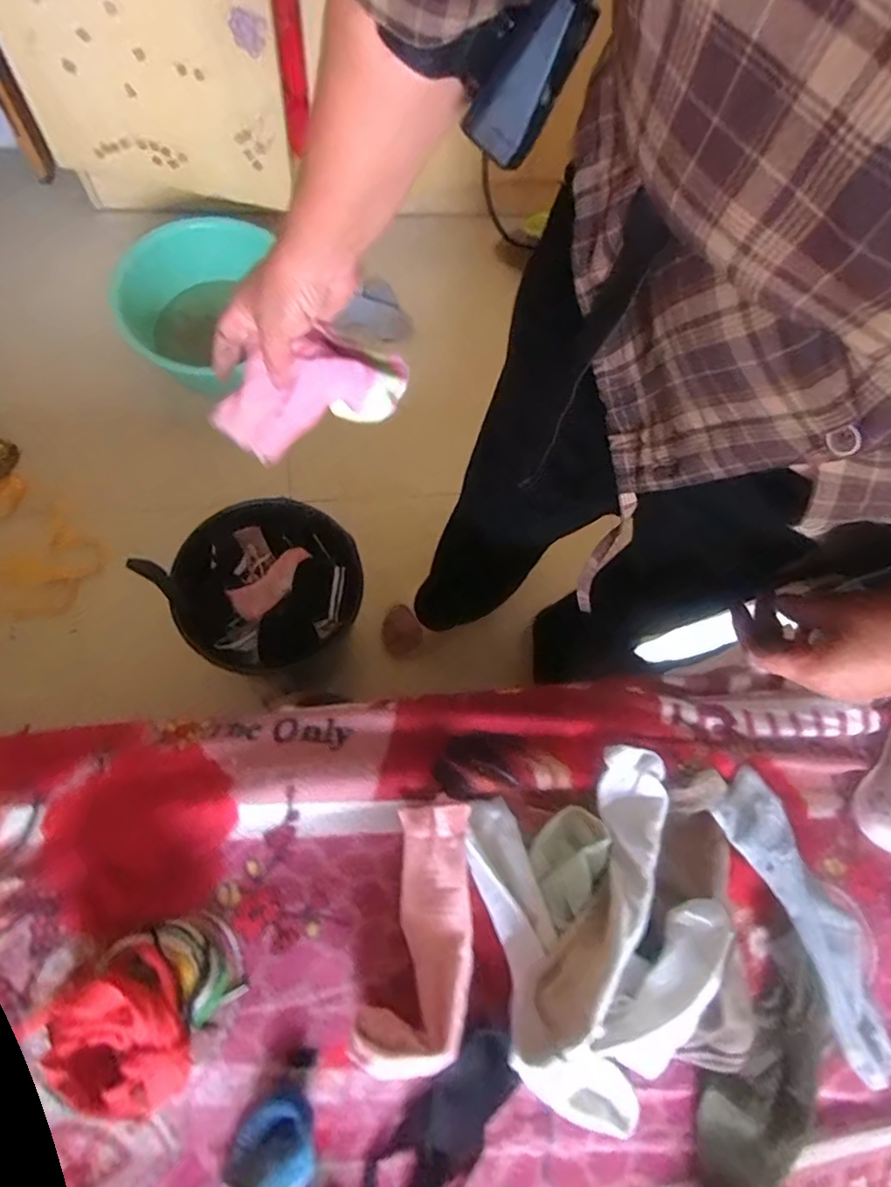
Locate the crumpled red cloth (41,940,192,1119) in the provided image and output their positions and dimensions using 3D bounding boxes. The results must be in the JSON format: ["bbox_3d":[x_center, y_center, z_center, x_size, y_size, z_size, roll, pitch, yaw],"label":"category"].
[{"bbox_3d":[-0.216,0.288,0.407,0.083,0.037,0.094,-13,63,-11],"label":"crumpled red cloth"}]

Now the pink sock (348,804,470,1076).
[{"bbox_3d":[-0.018,0.254,0.475,0.073,0.054,0.177,7,61,-1],"label":"pink sock"}]

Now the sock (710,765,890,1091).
[{"bbox_3d":[0.300,0.272,0.520,0.050,0.056,0.243,-17,64,-13],"label":"sock"}]

